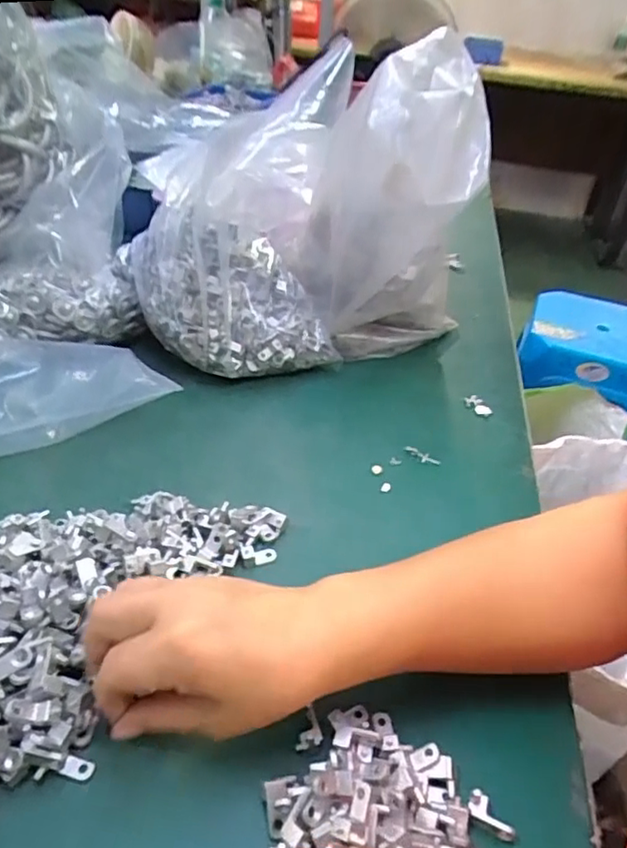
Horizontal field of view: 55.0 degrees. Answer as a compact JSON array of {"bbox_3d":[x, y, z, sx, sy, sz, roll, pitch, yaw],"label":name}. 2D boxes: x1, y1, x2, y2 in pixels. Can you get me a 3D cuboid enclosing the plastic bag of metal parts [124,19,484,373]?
[{"bbox_3d":[-0.006,-0.178,0.551,0.318,0.253,0.175,-2,38,-9],"label":"plastic bag of metal parts"}]

